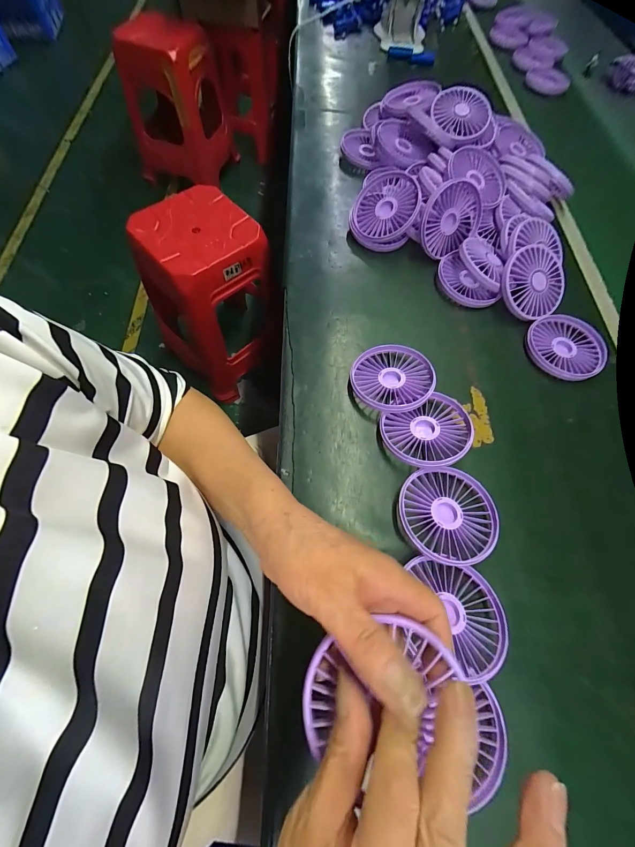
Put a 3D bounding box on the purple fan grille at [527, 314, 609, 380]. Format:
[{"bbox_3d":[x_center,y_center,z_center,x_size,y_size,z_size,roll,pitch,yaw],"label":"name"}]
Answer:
[{"bbox_3d":[0.301,-0.091,0.382,0.087,0.012,0.089,-3,66,-3],"label":"purple fan grille"}]

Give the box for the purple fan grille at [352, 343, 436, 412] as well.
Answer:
[{"bbox_3d":[0.082,-0.049,0.350,0.087,0.018,0.085,-2,58,6],"label":"purple fan grille"}]

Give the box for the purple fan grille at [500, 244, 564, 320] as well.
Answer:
[{"bbox_3d":[0.269,-0.173,0.393,0.088,0.015,0.089,2,91,-13],"label":"purple fan grille"}]

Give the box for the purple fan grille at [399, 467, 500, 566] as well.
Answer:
[{"bbox_3d":[0.121,0.084,0.295,0.087,0.021,0.084,-1,66,-2],"label":"purple fan grille"}]

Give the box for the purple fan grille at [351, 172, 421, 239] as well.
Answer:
[{"bbox_3d":[0.092,-0.288,0.428,0.087,0.018,0.088,-3,83,23],"label":"purple fan grille"}]

